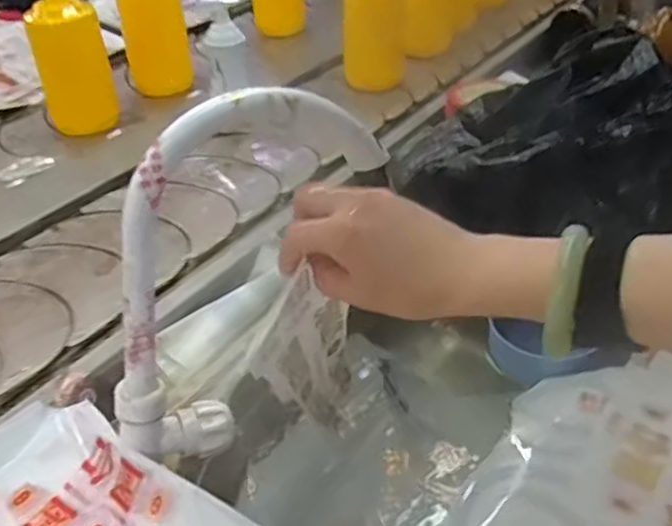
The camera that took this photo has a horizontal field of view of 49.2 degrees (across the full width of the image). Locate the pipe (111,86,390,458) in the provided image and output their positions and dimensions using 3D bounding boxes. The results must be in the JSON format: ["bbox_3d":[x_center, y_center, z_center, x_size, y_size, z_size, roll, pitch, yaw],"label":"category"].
[{"bbox_3d":[-0.063,0.014,0.504,0.203,0.256,0.038,-22,41,-25],"label":"pipe"}]

